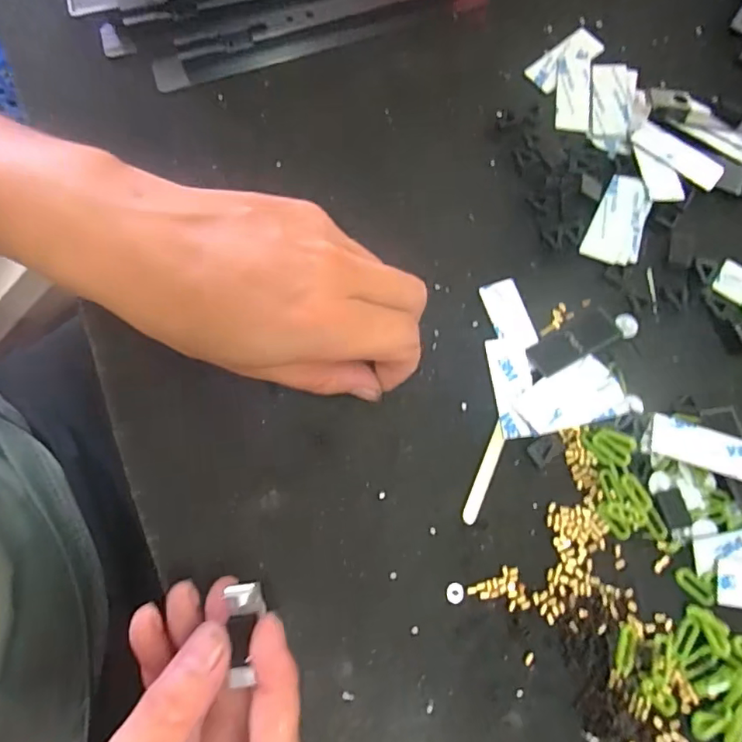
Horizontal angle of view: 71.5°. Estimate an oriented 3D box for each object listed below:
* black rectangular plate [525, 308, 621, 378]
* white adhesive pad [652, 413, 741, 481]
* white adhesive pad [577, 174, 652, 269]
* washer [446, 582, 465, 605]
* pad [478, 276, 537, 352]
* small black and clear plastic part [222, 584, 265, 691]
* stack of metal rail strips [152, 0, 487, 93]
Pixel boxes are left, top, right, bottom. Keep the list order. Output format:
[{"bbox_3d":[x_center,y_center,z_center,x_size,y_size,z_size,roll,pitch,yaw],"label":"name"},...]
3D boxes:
[{"bbox_3d":[0.106,-0.015,0.269,0.048,0.004,0.019,-28,78,-7],"label":"black rectangular plate"},{"bbox_3d":[0.163,0.037,0.252,0.050,0.004,0.021,18,69,5],"label":"white adhesive pad"},{"bbox_3d":[0.137,-0.083,0.282,0.028,0.007,0.052,25,78,5],"label":"white adhesive pad"},{"bbox_3d":[0.039,0.104,0.240,0.008,0.004,0.009,-9,77,-2],"label":"washer"},{"bbox_3d":[0.074,-0.030,0.275,0.020,0.004,0.039,-17,77,-4],"label":"pad"},{"bbox_3d":[-0.052,0.107,0.211,0.013,0.009,0.038,2,66,0],"label":"small black and clear plastic part"},{"bbox_3d":[-0.029,-0.210,0.312,0.205,0.018,0.025,-17,77,-4],"label":"stack of metal rail strips"}]

